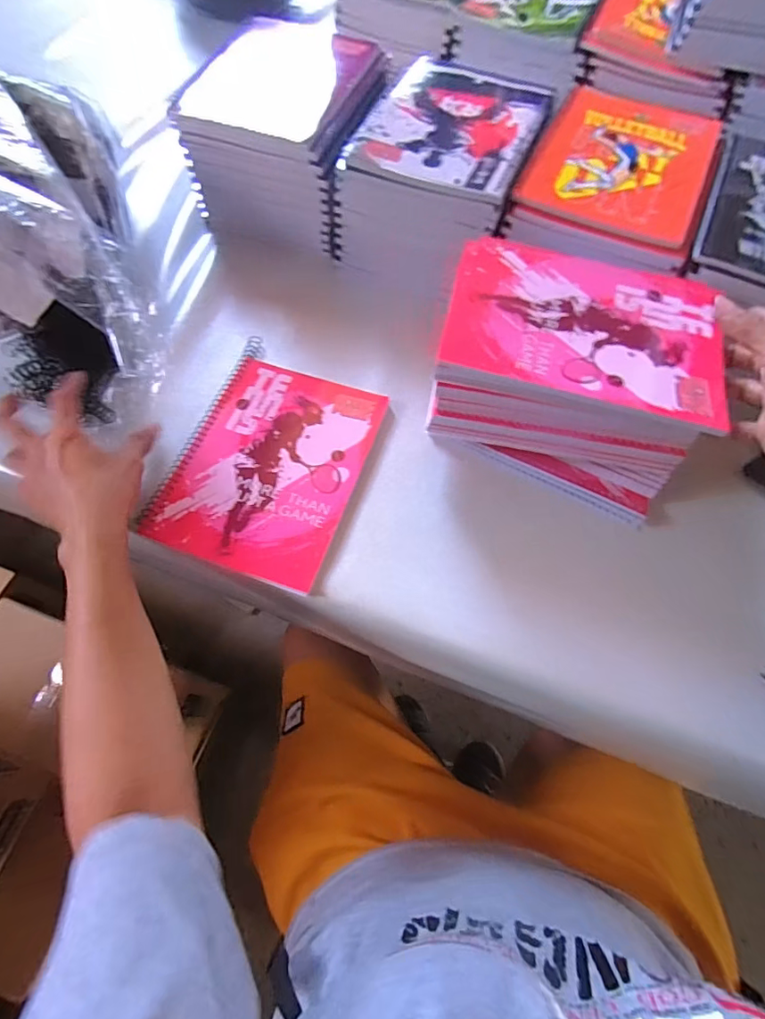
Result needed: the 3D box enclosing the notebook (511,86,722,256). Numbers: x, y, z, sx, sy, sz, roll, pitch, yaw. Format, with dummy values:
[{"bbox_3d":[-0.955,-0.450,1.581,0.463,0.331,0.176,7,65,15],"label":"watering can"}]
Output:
[{"bbox_3d":[0.225,-0.325,0.462,0.150,0.008,0.207,25,67,10],"label":"notebook"}]

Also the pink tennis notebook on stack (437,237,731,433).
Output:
[{"bbox_3d":[0.155,-0.146,0.381,0.199,0.014,0.160,16,66,6],"label":"pink tennis notebook on stack"}]

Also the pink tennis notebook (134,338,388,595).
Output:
[{"bbox_3d":[-0.095,-0.044,0.437,0.151,0.014,0.201,18,66,7],"label":"pink tennis notebook"}]

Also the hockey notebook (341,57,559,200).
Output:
[{"bbox_3d":[0.070,-0.368,0.471,0.150,0.008,0.193,23,67,9],"label":"hockey notebook"}]

